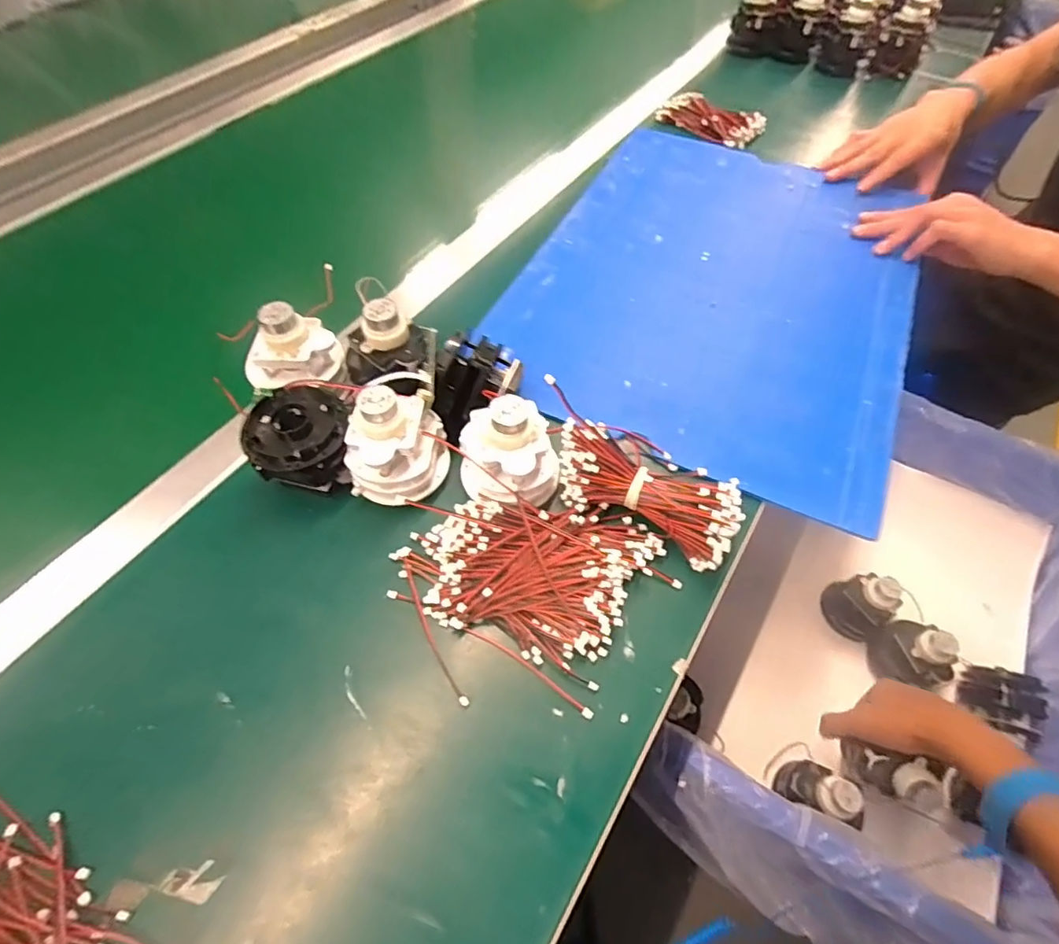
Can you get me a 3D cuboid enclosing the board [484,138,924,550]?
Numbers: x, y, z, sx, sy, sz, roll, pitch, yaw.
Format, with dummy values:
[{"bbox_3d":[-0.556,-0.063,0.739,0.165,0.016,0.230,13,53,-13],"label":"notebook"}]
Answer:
[{"bbox_3d":[0.189,-0.190,0.534,0.350,0.010,0.460,23,60,12],"label":"board"}]

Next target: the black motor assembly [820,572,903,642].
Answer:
[{"bbox_3d":[0.375,0.147,0.609,0.057,0.078,0.049,36,63,19],"label":"black motor assembly"}]

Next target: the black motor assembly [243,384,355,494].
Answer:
[{"bbox_3d":[-0.158,-0.020,0.379,0.061,0.052,0.067,0,56,0],"label":"black motor assembly"}]

